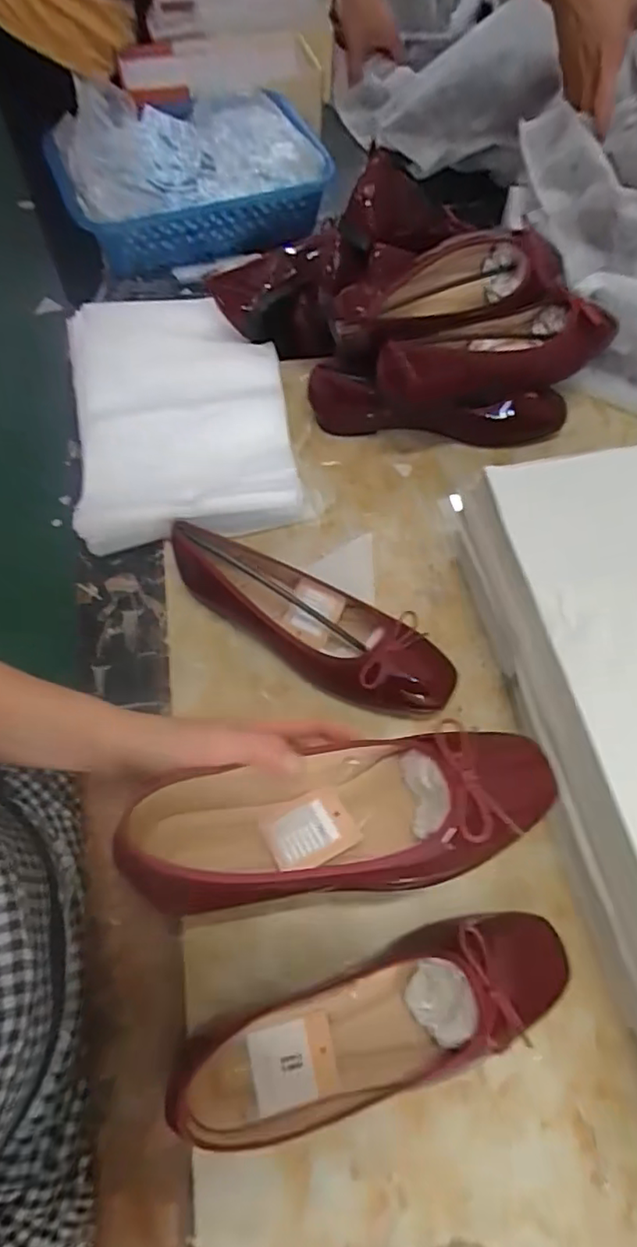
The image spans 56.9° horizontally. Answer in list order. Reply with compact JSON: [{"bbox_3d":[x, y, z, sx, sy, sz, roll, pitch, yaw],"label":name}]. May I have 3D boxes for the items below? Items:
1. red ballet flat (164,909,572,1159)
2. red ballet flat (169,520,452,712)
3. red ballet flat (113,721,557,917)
[{"bbox_3d":[0.036,0.256,0.368,0.253,0.055,0.075,-19,66,-11],"label":"red ballet flat"},{"bbox_3d":[-0.008,-0.001,0.489,0.248,0.066,0.070,26,66,11],"label":"red ballet flat"},{"bbox_3d":[0.017,0.112,0.340,0.250,0.055,0.080,-9,65,-5],"label":"red ballet flat"}]

